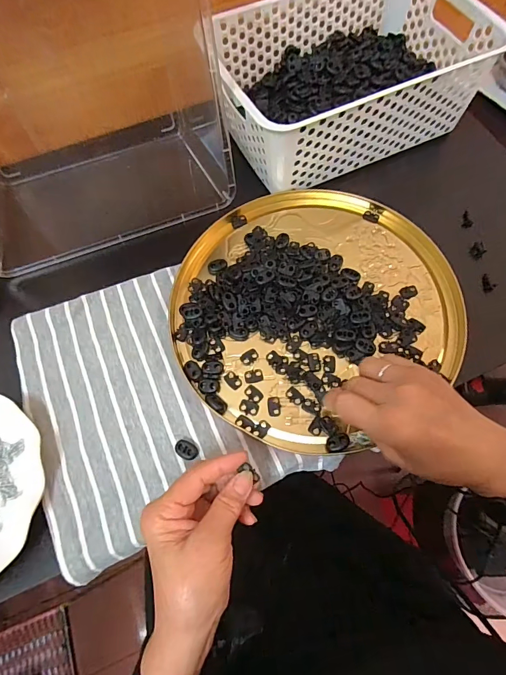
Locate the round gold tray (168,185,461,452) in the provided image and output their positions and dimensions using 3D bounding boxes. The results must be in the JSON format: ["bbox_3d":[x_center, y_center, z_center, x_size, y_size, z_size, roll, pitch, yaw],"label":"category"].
[{"bbox_3d":[0.059,-0.044,0.409,0.287,0.029,0.280,0,66,0],"label":"round gold tray"}]

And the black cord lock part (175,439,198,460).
[{"bbox_3d":[-0.061,0.103,0.357,0.022,0.005,0.016,35,72,15],"label":"black cord lock part"}]

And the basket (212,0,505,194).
[{"bbox_3d":[0.108,-0.314,0.473,0.298,0.110,0.199,-23,68,-8],"label":"basket"}]

